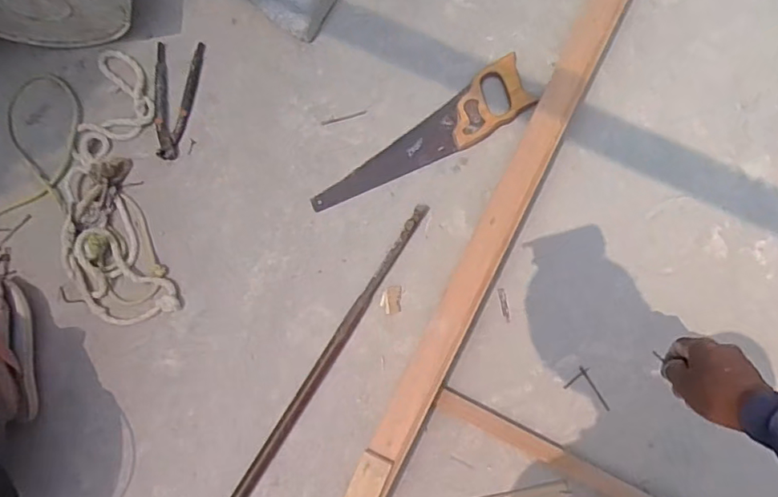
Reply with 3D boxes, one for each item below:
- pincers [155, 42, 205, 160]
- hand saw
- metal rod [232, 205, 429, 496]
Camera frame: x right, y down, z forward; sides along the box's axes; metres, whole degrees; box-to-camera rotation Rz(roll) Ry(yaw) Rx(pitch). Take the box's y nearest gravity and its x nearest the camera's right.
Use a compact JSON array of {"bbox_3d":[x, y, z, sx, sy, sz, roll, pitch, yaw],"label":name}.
[{"bbox_3d":[-0.375,-0.259,0.922,0.078,0.018,0.210,3,83,6],"label":"pincers"},{"bbox_3d":[0.055,-0.168,0.877,0.391,0.027,0.089,-34,81,0],"label":"hand saw"},{"bbox_3d":[-0.103,0.182,0.830,0.021,0.024,0.589,32,87,8],"label":"metal rod"}]

